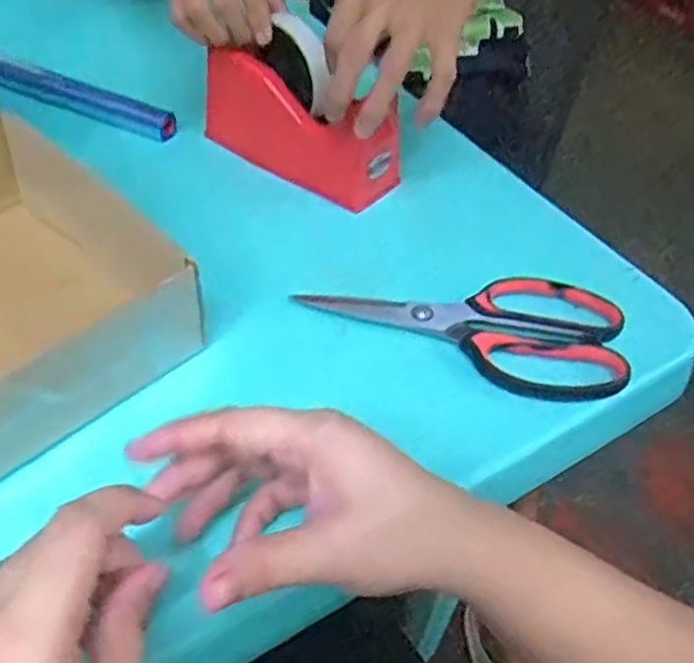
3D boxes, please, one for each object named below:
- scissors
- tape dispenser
[{"bbox_3d":[0.075,-0.013,0.447,0.203,0.012,0.091,16,47,10],"label":"scissors"},{"bbox_3d":[-0.036,-0.171,0.527,0.162,0.097,0.052,25,49,18],"label":"tape dispenser"}]

